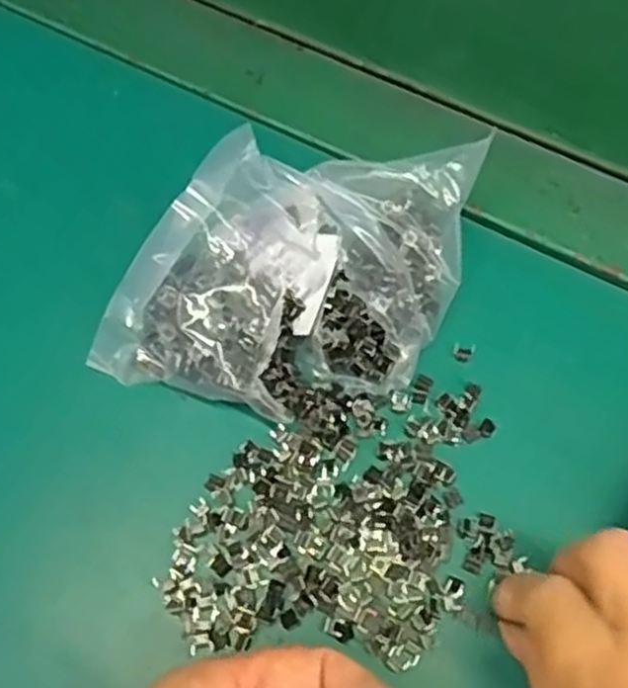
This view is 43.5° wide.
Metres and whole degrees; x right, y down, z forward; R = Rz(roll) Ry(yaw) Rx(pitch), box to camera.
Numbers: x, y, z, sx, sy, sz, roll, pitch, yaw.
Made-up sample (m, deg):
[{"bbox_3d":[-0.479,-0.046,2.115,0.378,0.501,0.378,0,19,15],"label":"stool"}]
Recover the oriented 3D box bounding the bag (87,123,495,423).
[{"bbox_3d":[-0.006,-0.026,0.309,0.169,0.068,0.087,-15,68,-6],"label":"bag"}]

